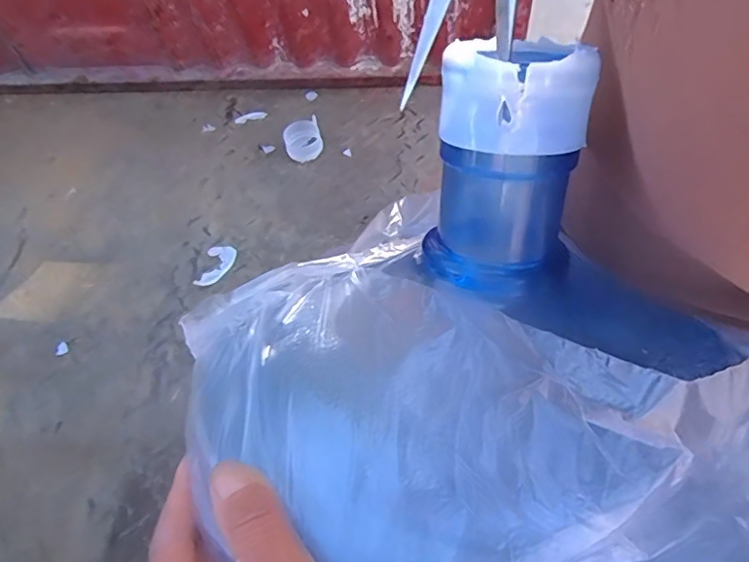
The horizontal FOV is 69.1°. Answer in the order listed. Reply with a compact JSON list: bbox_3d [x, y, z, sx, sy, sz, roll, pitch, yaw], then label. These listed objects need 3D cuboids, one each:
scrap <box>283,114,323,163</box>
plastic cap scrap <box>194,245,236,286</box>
[{"bbox_3d":[-0.111,-0.218,0.845,0.058,0.031,0.060,-14,58,-8],"label":"scrap"},{"bbox_3d":[-0.213,-0.020,0.736,0.037,0.011,0.070,10,60,10],"label":"plastic cap scrap"}]

